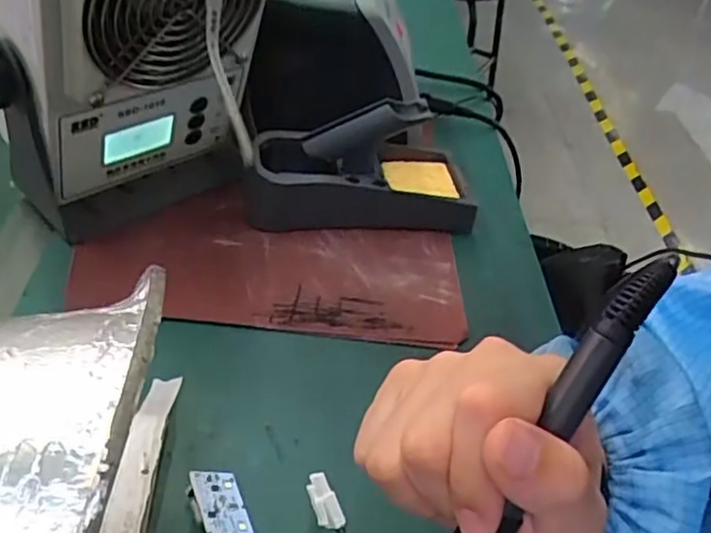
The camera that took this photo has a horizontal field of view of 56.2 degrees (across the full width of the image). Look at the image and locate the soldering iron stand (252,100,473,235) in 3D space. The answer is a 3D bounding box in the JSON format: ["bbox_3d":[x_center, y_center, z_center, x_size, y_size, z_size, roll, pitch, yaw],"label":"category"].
[{"bbox_3d":[0.004,-0.081,0.501,0.163,0.084,0.076,1,42,-9],"label":"soldering iron stand"}]

